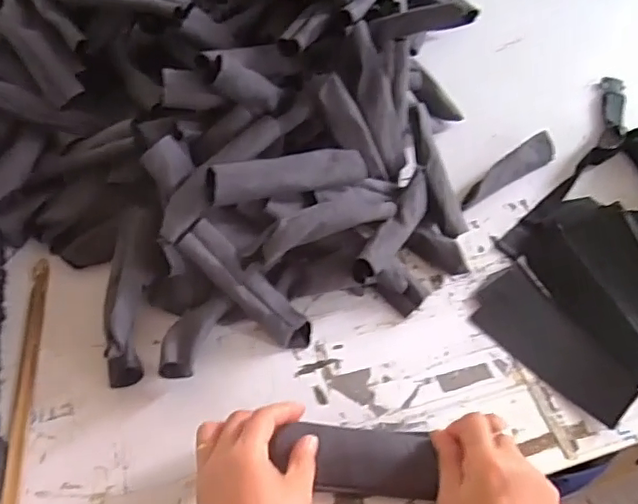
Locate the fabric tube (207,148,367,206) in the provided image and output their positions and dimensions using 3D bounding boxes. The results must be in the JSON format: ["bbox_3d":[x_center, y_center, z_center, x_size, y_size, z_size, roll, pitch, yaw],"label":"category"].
[{"bbox_3d":[-0.027,-0.069,0.525,0.155,0.028,0.029,-13,56,-29],"label":"fabric tube"}]

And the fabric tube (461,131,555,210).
[{"bbox_3d":[0.209,-0.091,0.645,0.138,0.030,0.023,-29,62,-21],"label":"fabric tube"}]

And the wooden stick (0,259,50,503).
[{"bbox_3d":[-0.243,0.121,0.481,0.015,0.004,0.267,-5,56,-7],"label":"wooden stick"}]

